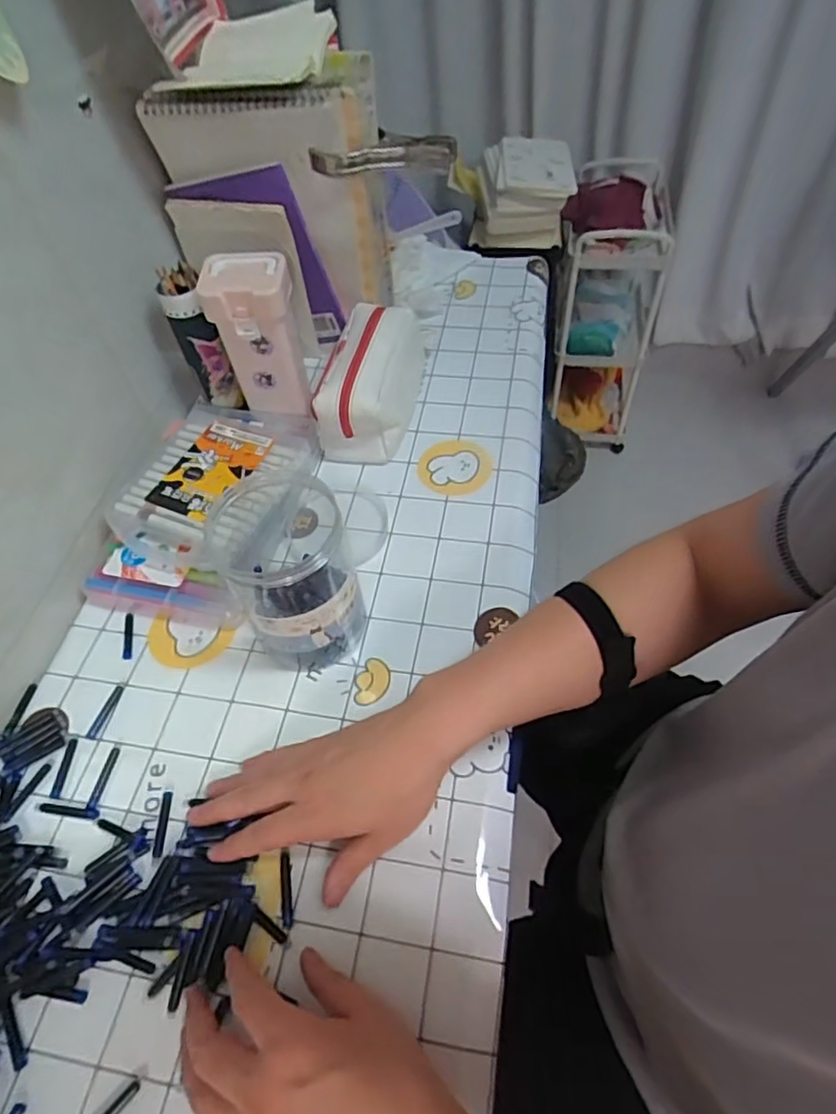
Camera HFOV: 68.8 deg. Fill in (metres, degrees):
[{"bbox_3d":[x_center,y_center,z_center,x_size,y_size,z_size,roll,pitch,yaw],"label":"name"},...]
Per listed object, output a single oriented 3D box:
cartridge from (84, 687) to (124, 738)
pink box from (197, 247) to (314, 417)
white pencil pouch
[{"bbox_3d":[-0.261,0.129,0.510,0.009,0.004,0.047,13,56,13],"label":"cartridge"},{"bbox_3d":[-0.162,-0.226,0.640,0.084,0.155,0.063,0,54,4],"label":"pink box"},{"bbox_3d":[-0.049,-0.207,0.691,0.089,0.094,0.203,4,54,7],"label":"white pencil pouch"}]

